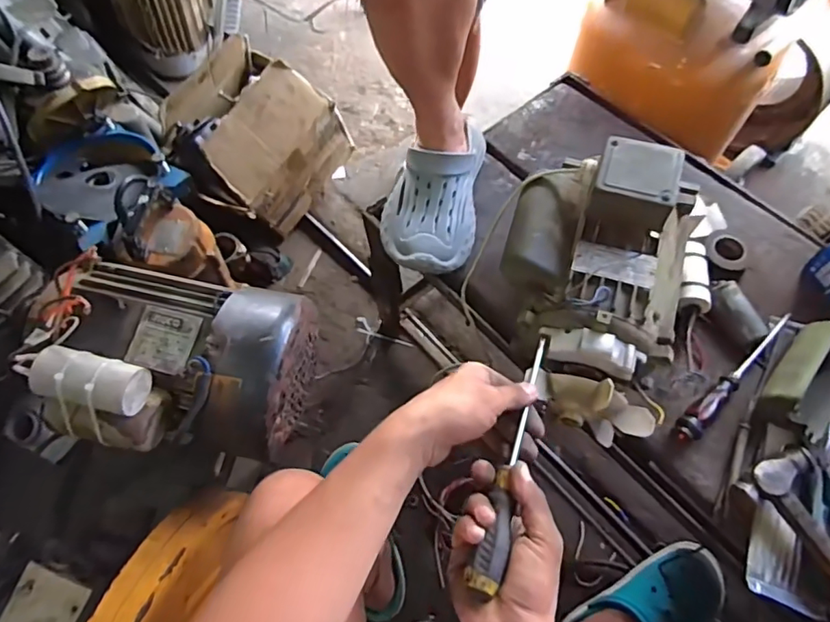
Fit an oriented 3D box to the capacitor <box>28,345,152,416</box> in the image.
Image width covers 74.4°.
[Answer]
[{"bbox_3d":[-0.315,0.068,0.533,0.095,0.047,0.048,11,63,6],"label":"capacitor"}]

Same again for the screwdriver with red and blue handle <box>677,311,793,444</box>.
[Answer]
[{"bbox_3d":[0.389,0.071,0.654,0.230,0.027,0.025,-39,69,-18],"label":"screwdriver with red and blue handle"}]

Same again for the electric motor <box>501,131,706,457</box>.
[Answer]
[{"bbox_3d":[0.189,-0.036,0.581,0.190,0.150,0.276,20,64,10],"label":"electric motor"}]

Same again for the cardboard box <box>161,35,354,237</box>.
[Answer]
[{"bbox_3d":[-0.342,-0.373,1.161,0.268,0.260,0.300,31,67,15],"label":"cardboard box"}]

